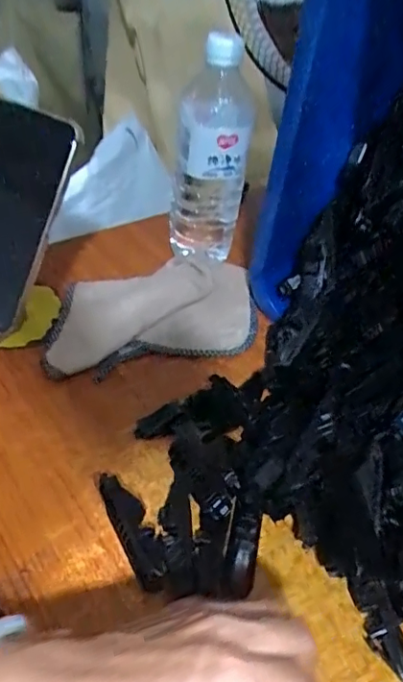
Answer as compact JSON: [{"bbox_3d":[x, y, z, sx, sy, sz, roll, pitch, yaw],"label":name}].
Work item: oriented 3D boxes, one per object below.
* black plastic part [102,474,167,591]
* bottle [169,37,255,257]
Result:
[{"bbox_3d":[-0.043,0.119,0.344,0.021,0.008,0.081,-15,48,-23],"label":"black plastic part"},{"bbox_3d":[0.008,-0.173,0.521,0.074,0.204,0.058,4,43,-5],"label":"bottle"}]

